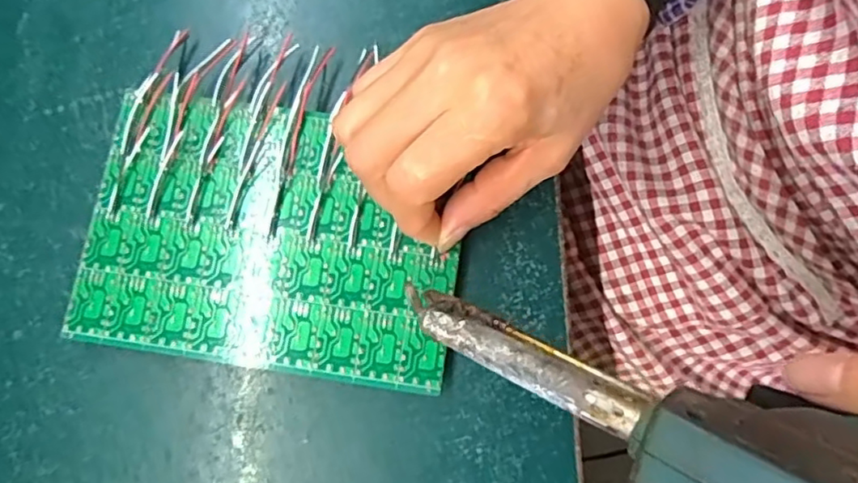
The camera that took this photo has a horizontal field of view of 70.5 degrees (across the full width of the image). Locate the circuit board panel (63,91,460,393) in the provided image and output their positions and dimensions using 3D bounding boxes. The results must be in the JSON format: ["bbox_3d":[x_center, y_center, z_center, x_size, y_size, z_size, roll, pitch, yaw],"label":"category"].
[{"bbox_3d":[-0.071,-0.003,0.272,0.162,0.004,0.115,8,79,3],"label":"circuit board panel"}]

